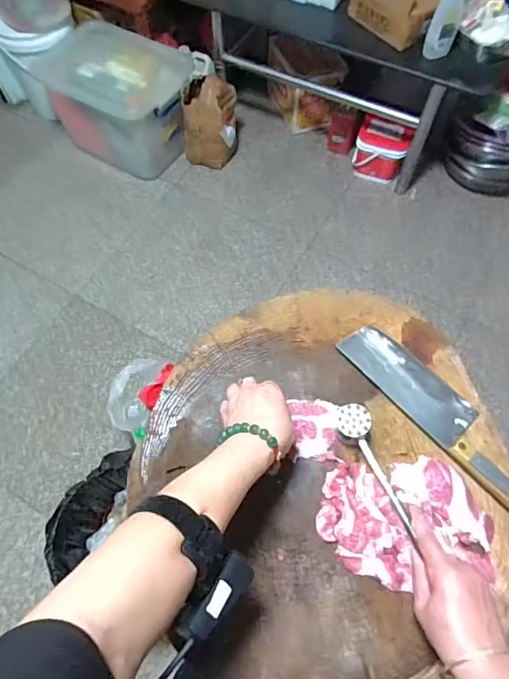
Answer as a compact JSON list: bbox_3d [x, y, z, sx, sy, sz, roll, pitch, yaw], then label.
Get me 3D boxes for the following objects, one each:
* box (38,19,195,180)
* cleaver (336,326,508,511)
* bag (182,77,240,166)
[{"bbox_3d":[-0.460,-0.861,1.678,0.423,0.345,0.328,20,65,9],"label":"box"},{"bbox_3d":[0.229,0.088,0.568,0.069,0.013,0.288,-35,66,-22],"label":"cleaver"},{"bbox_3d":[-0.161,-0.801,1.704,0.194,0.261,0.187,-4,64,-3],"label":"bag"}]

